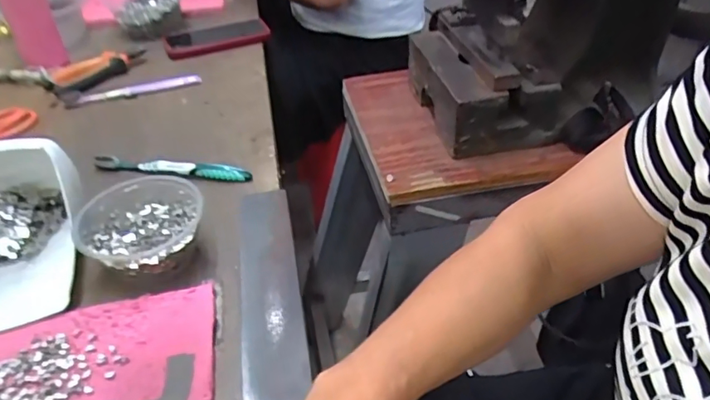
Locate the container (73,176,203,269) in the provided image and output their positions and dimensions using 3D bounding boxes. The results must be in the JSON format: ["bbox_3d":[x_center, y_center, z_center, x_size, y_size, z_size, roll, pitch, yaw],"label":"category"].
[{"bbox_3d":[-0.188,0.028,0.468,0.106,0.047,0.096,-20,43,-21],"label":"container"}]

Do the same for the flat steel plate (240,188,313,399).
[{"bbox_3d":[-0.073,0.070,0.447,0.050,0.007,0.244,-13,41,-2],"label":"flat steel plate"}]

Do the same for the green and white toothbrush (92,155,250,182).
[{"bbox_3d":[-0.203,-0.035,0.579,0.180,0.018,0.009,5,40,8],"label":"green and white toothbrush"}]

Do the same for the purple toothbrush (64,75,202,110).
[{"bbox_3d":[-0.314,-0.157,0.743,0.182,0.016,0.015,-17,41,-15],"label":"purple toothbrush"}]

